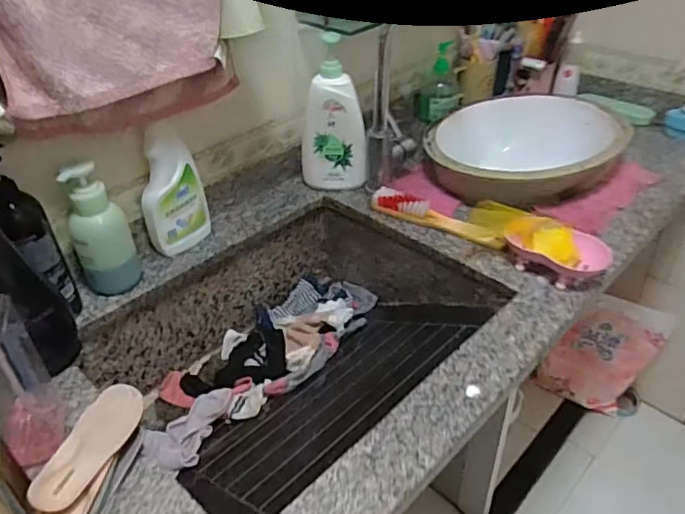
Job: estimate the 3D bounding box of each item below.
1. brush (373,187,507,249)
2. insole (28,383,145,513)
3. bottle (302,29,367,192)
[{"bbox_3d":[0.154,-0.067,0.929,0.240,0.033,0.037,21,43,28],"label":"brush"},{"bbox_3d":[-0.260,0.193,0.586,0.055,0.012,0.141,30,42,2],"label":"insole"},{"bbox_3d":[-0.021,-0.241,0.971,0.116,0.256,0.055,2,38,6],"label":"bottle"}]

